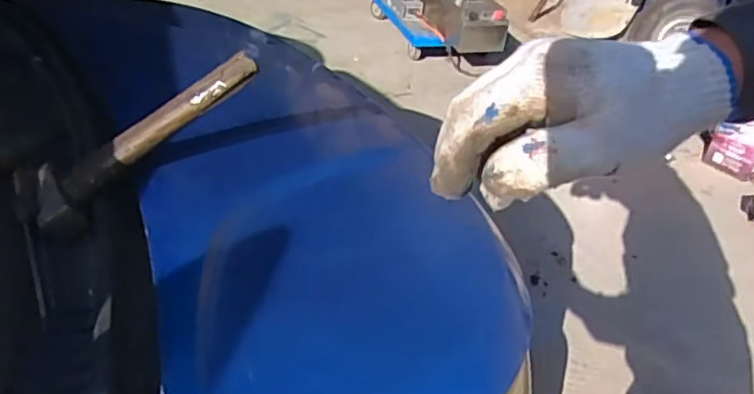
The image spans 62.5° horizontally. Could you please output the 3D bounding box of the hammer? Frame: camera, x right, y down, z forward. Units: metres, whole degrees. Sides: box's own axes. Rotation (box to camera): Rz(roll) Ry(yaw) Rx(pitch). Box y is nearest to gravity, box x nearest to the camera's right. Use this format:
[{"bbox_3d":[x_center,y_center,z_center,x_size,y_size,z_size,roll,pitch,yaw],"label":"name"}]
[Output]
[{"bbox_3d":[-0.230,-0.063,0.631,0.254,0.026,0.077,-40,52,-11],"label":"hammer"}]

